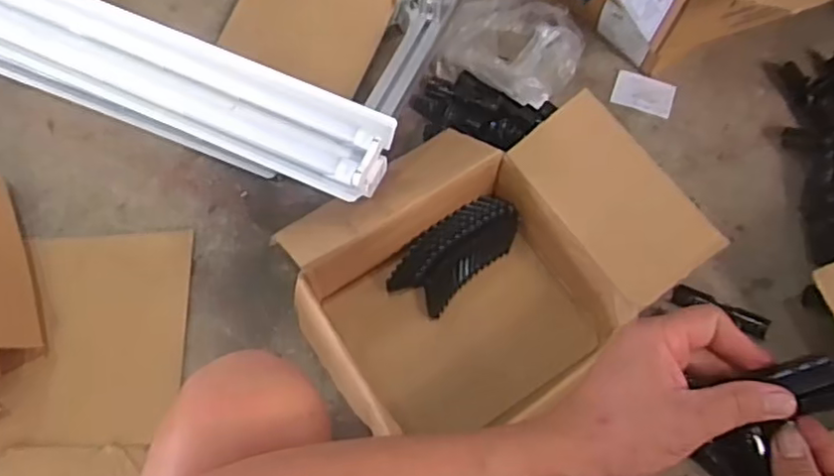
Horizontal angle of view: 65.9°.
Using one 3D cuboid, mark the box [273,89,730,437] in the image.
[{"bbox_3d":[0.083,0.032,0.818,0.438,0.177,0.362,-32,71,-14],"label":"box"}]

